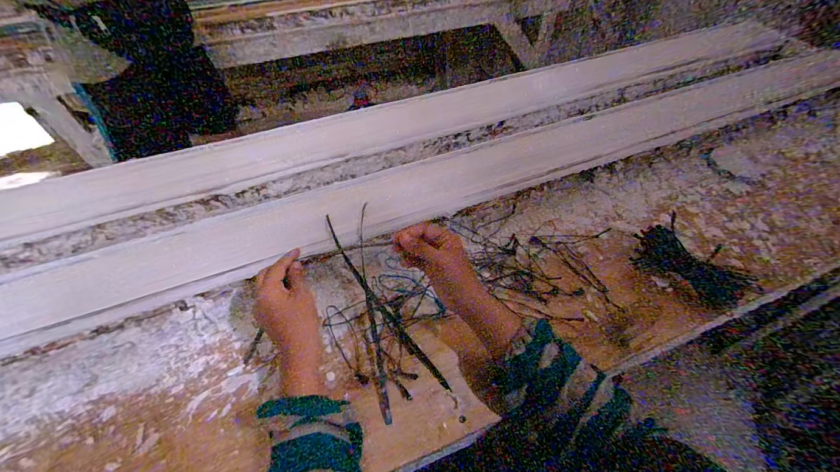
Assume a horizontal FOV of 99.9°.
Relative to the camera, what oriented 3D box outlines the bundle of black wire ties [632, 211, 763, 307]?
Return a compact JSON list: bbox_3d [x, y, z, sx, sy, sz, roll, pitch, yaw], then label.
[{"bbox_3d":[0.379,0.039,0.503,0.144,0.038,0.067,36,59,28],"label":"bundle of black wire ties"}]

